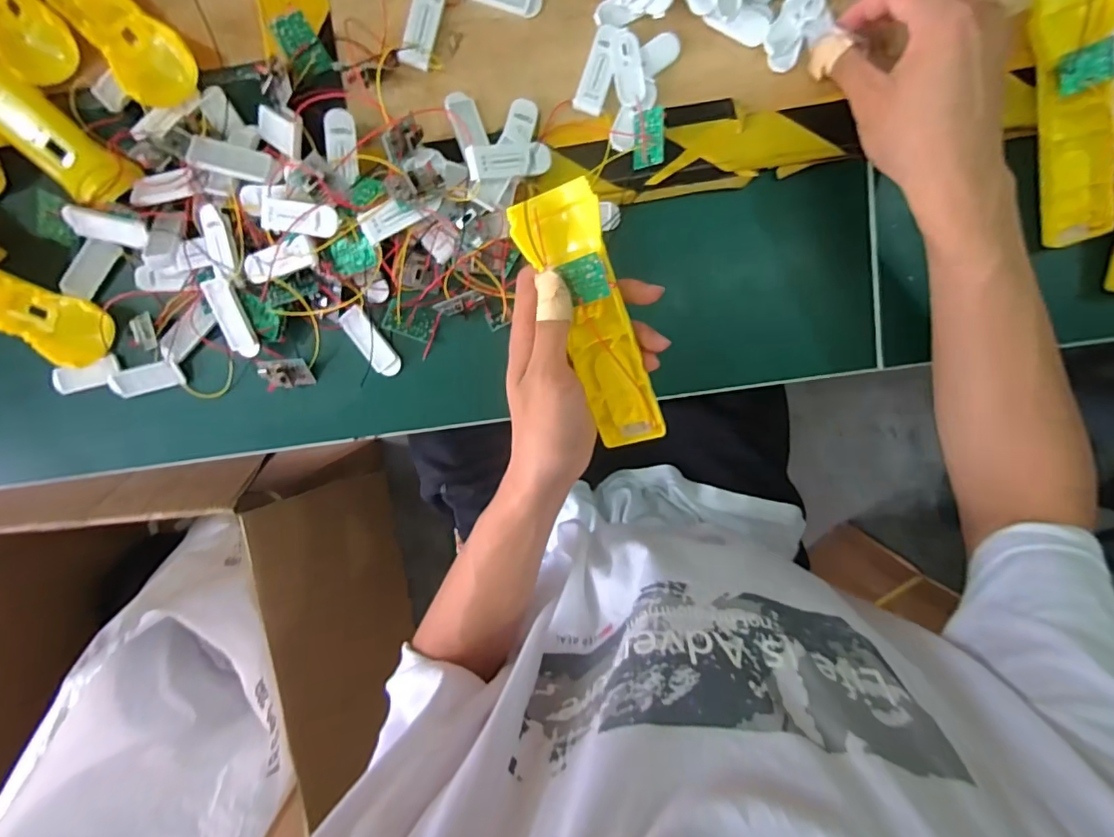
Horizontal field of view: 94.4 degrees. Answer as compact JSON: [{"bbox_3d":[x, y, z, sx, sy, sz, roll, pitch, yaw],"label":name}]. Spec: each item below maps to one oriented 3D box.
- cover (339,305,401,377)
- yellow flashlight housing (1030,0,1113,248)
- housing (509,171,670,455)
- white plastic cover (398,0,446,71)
[{"bbox_3d":[-0.145,-0.058,0.399,0.022,0.013,0.057,-35,96,5],"label":"cover"},{"bbox_3d":[0.355,-0.202,0.348,0.041,0.027,0.157,-22,111,4],"label":"yellow flashlight housing"},{"bbox_3d":[0.023,-0.055,0.316,0.045,0.024,0.162,-21,112,4],"label":"housing"},{"bbox_3d":[-0.092,-0.274,0.355,0.020,0.006,0.057,19,98,-2],"label":"white plastic cover"}]

